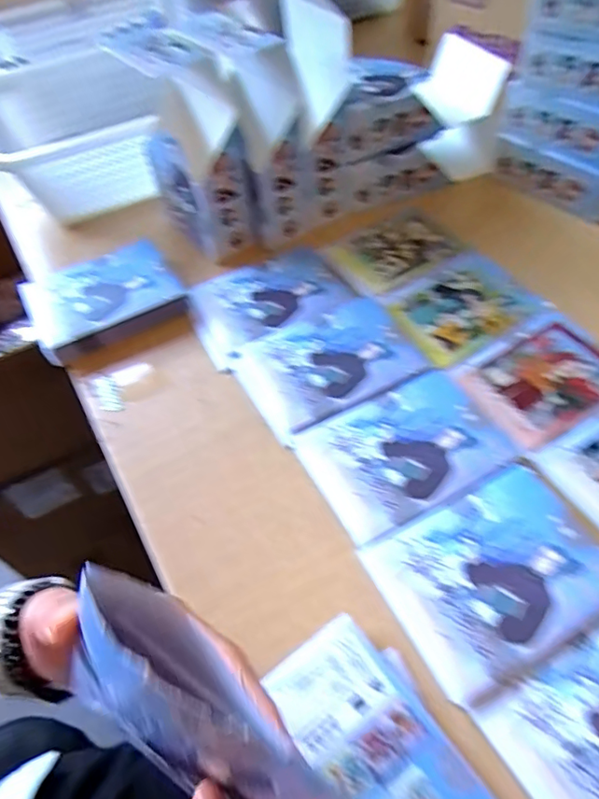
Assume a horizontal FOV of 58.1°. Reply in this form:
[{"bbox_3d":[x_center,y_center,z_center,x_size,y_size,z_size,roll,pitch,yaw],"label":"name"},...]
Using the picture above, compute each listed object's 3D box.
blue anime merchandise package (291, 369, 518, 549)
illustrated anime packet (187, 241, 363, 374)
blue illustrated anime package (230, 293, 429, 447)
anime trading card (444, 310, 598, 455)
[{"bbox_3d":[0.082,0.039,0.431,0.146,0.008,0.108,-24,53,-13],"label":"blue anime merchandise package"},{"bbox_3d":[-0.033,-0.106,0.557,0.162,0.009,0.110,-28,54,-16],"label":"illustrated anime packet"},{"bbox_3d":[0.027,-0.037,0.496,0.155,0.011,0.116,-25,53,-14],"label":"blue illustrated anime package"},{"bbox_3d":[0.214,-0.021,0.472,0.143,0.006,0.103,-27,54,-16],"label":"anime trading card"}]

